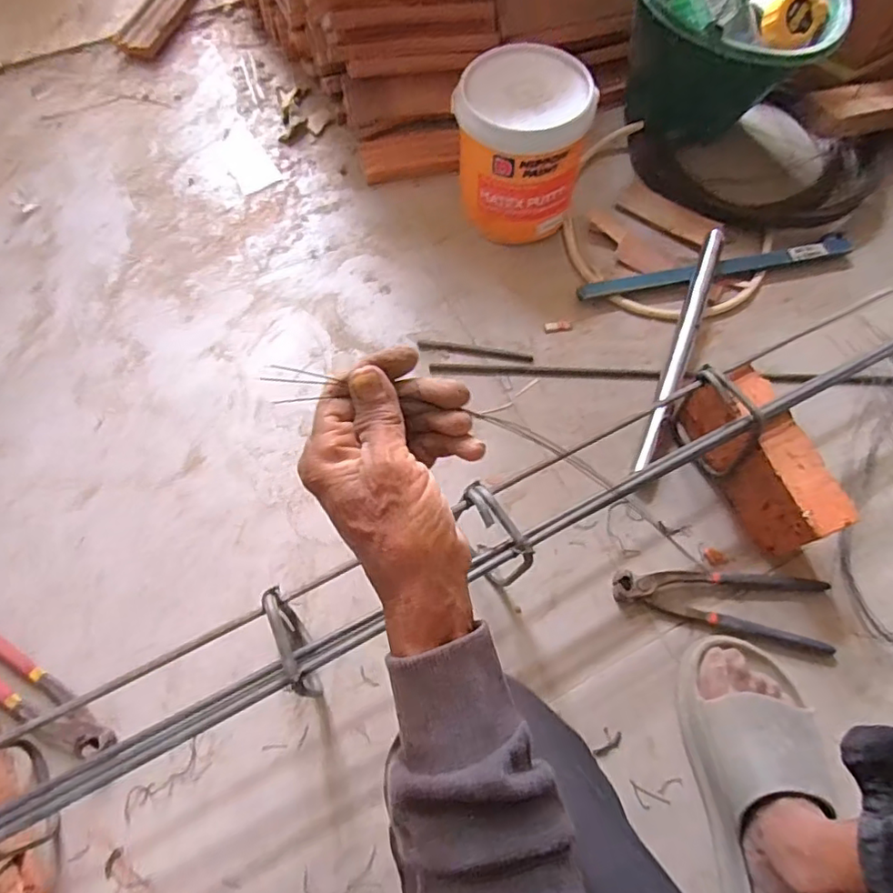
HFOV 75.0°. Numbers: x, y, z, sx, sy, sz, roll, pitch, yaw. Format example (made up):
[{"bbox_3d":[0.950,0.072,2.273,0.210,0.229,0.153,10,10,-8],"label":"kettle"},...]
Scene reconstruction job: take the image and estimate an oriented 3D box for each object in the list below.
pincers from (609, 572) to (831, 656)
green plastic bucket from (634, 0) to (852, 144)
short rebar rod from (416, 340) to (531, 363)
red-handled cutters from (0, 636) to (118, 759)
[{"bbox_3d":[0.286,0.154,0.606,0.220,0.018,0.074,12,69,3],"label":"pincers"},{"bbox_3d":[0.375,-0.551,0.778,0.261,0.184,0.247,1,67,-2],"label":"green plastic bucket"},{"bbox_3d":[0.035,-0.116,0.711,0.139,0.011,0.014,10,69,2],"label":"short rebar rod"},{"bbox_3d":[-0.405,0.217,0.542,0.222,0.014,0.043,30,70,9],"label":"red-handled cutters"}]

